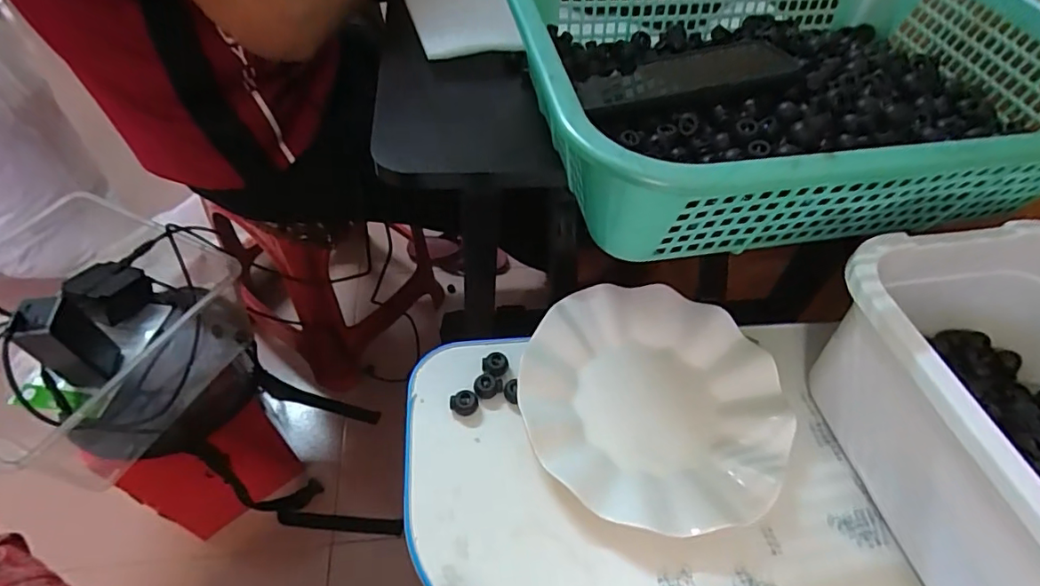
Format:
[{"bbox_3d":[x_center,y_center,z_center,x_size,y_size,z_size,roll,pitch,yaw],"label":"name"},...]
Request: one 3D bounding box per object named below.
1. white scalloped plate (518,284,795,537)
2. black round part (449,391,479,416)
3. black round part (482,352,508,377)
[{"bbox_3d":[0.093,0.072,0.382,0.177,0.023,0.176,2,52,-2],"label":"white scalloped plate"},{"bbox_3d":[-0.039,0.079,0.379,0.020,0.012,0.014,-7,53,-9],"label":"black round part"},{"bbox_3d":[-0.018,0.054,0.396,0.019,0.009,0.019,0,52,-4],"label":"black round part"}]

